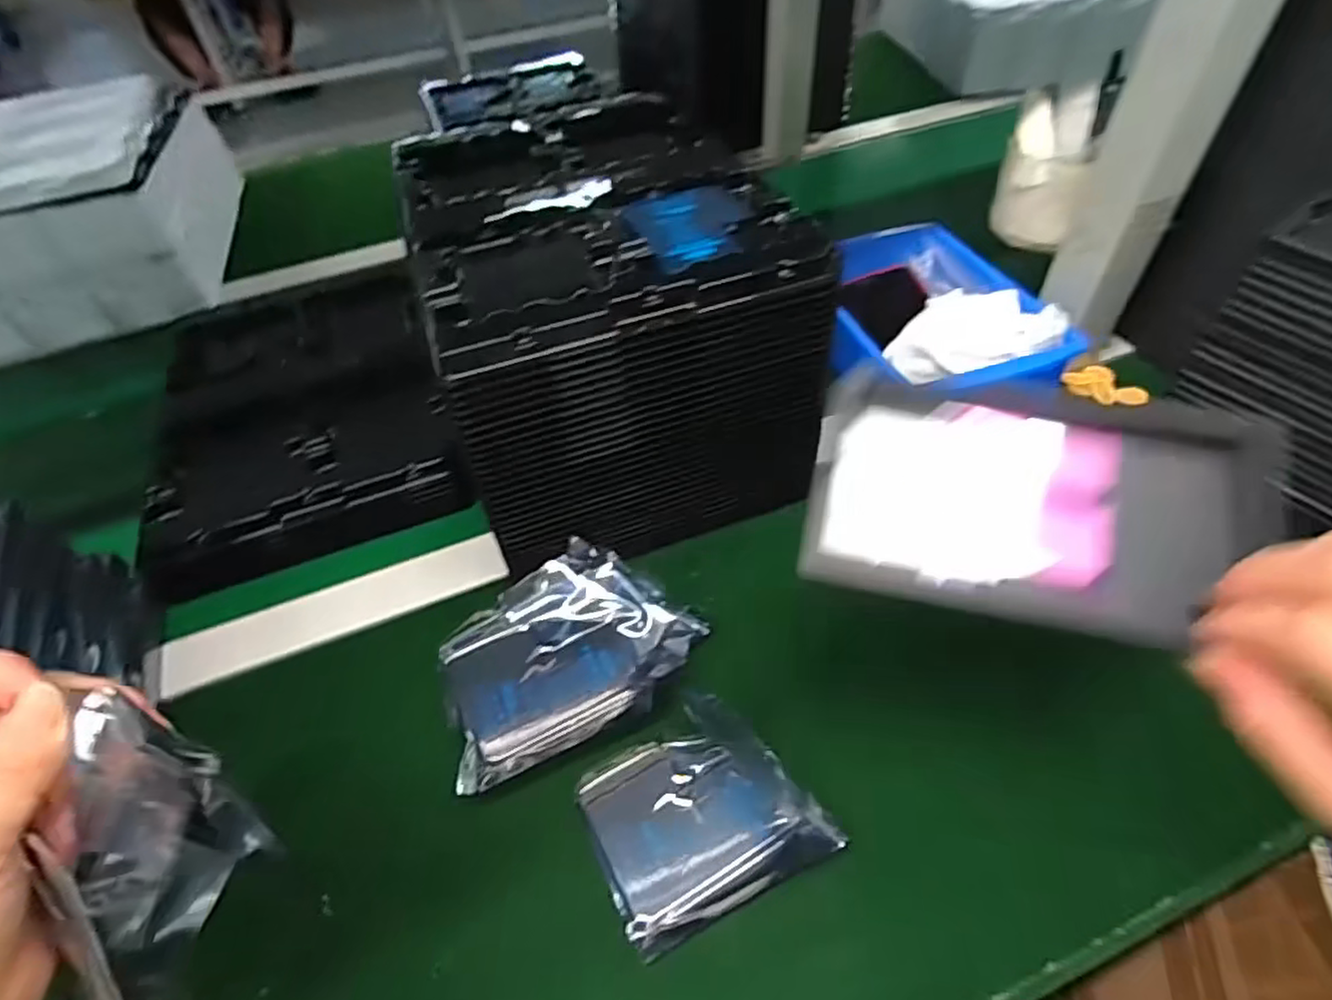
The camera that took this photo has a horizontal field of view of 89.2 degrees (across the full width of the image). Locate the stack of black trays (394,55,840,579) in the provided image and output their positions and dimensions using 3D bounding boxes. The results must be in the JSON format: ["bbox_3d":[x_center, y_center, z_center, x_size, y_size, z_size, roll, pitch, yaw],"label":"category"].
[{"bbox_3d":[-0.043,-0.130,0.459,0.209,0.157,0.273,-17,50,-9],"label":"stack of black trays"}]

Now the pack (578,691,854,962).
[{"bbox_3d":[0.015,0.151,0.333,0.102,0.012,0.090,-23,51,-14],"label":"pack"}]

